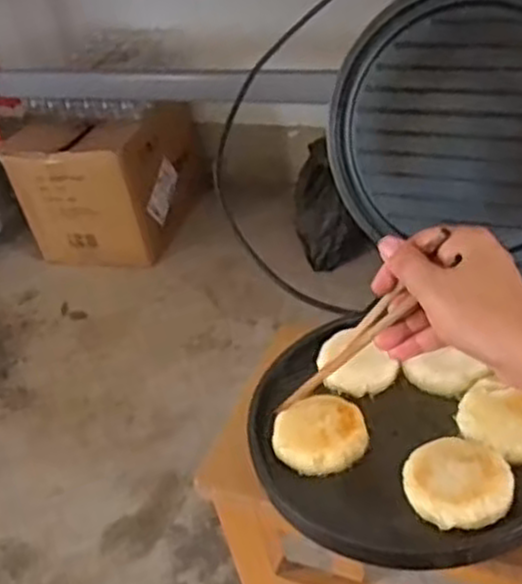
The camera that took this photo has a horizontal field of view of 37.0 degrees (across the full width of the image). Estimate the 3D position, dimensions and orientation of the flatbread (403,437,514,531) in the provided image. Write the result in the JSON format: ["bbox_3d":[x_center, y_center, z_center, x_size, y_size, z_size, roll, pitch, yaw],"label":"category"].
[{"bbox_3d":[0.137,0.132,0.540,0.071,0.015,0.065,-8,37,6],"label":"flatbread"}]

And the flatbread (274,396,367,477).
[{"bbox_3d":[0.045,0.109,0.597,0.069,0.017,0.063,-8,37,6],"label":"flatbread"}]

